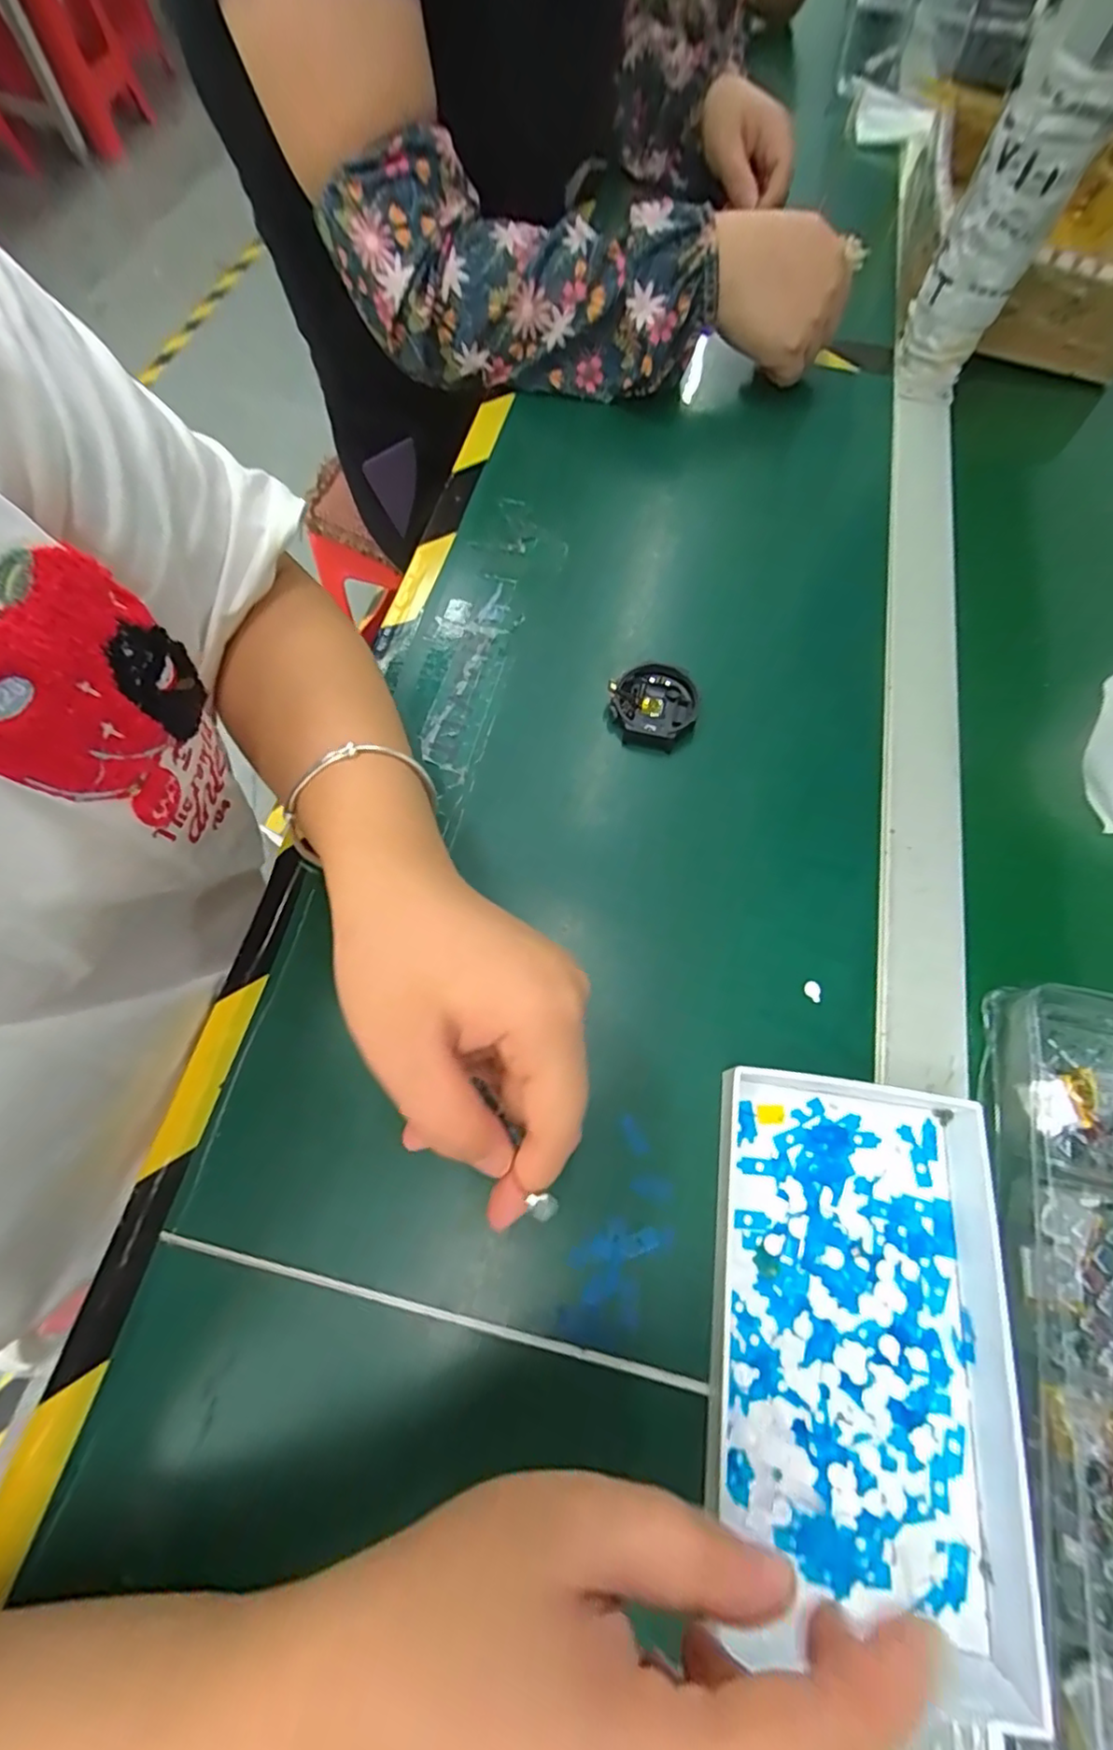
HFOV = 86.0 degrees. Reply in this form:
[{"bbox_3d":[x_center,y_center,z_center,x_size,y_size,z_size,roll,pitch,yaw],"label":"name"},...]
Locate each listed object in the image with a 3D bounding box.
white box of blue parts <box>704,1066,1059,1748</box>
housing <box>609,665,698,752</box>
[{"bbox_3d":[0.113,0.168,0.220,0.103,0.023,0.173,7,67,3],"label":"white box of blue parts"},{"bbox_3d":[0.056,-0.096,0.341,0.049,0.015,0.052,0,67,0],"label":"housing"}]

